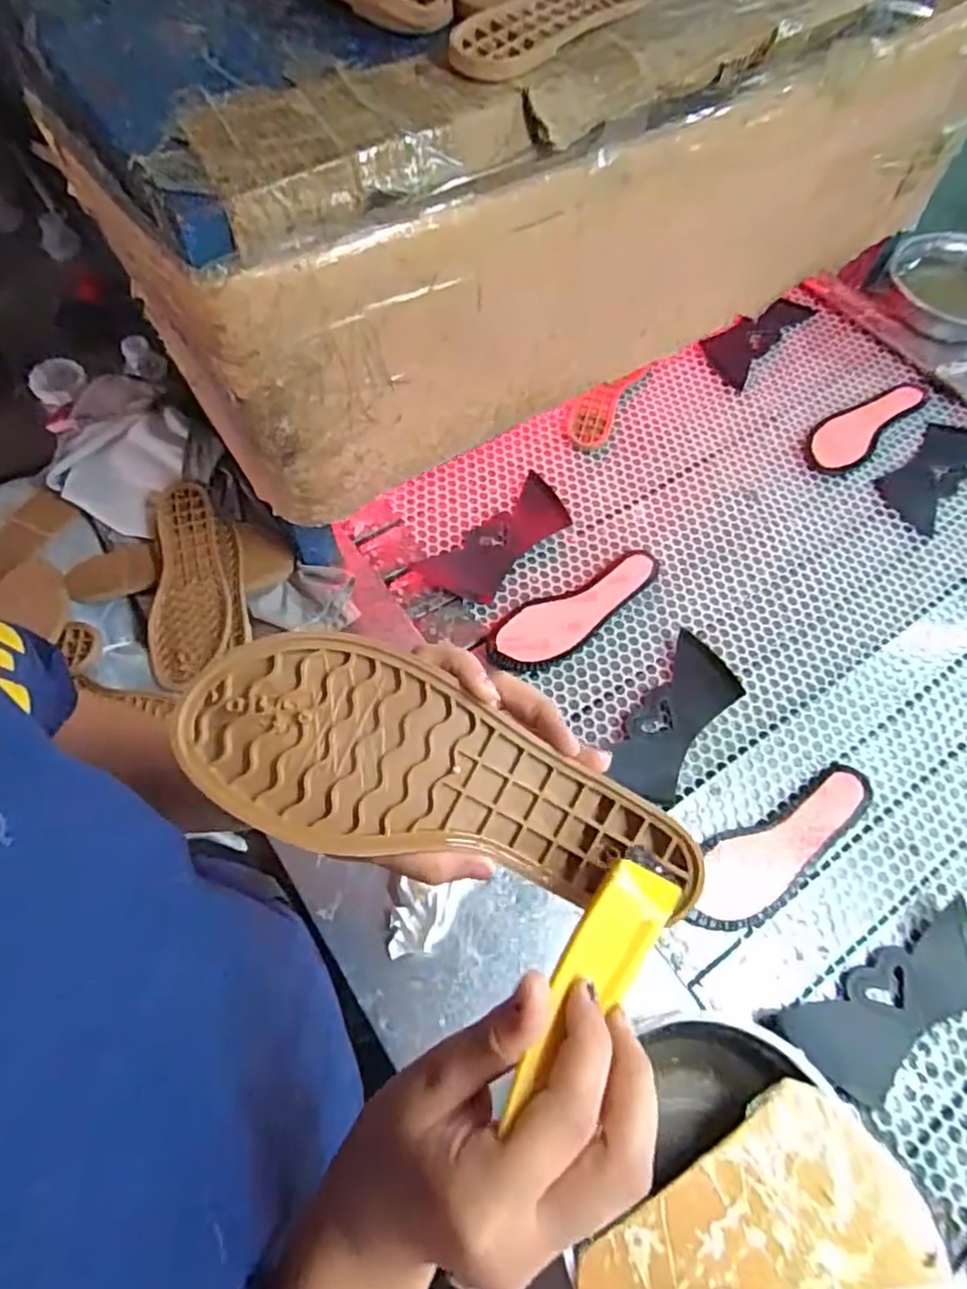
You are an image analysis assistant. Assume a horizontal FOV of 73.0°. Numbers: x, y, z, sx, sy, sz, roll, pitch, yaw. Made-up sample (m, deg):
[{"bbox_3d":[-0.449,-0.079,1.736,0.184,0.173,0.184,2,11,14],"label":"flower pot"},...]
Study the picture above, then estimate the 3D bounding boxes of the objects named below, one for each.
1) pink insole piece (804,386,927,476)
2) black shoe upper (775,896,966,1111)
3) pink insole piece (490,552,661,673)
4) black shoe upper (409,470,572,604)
[{"bbox_3d":[0.528,-0.308,0.912,0.222,0.015,0.077,-39,71,-20],"label":"pink insole piece"},{"bbox_3d":[0.378,0.328,0.591,0.216,0.007,0.087,-22,65,-14],"label":"black shoe upper"},{"bbox_3d":[0.117,-0.044,0.766,0.228,0.016,0.076,-31,68,-17],"label":"pink insole piece"},{"bbox_3d":[0.022,-0.133,0.820,0.093,0.012,0.207,38,67,16],"label":"black shoe upper"}]

